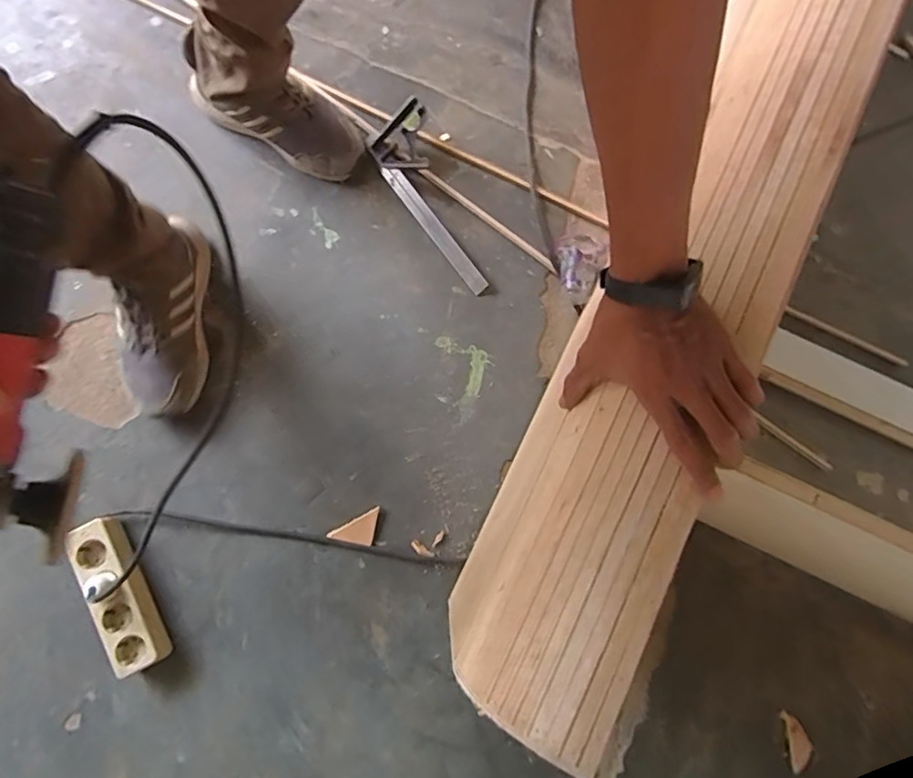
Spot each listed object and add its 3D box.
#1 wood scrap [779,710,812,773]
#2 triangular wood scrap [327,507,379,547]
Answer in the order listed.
[{"bbox_3d":[0.450,0.464,0.709,0.031,0.005,0.069,-5,79,-2],"label":"wood scrap"},{"bbox_3d":[-0.135,0.198,0.739,0.076,0.005,0.040,-27,80,-7],"label":"triangular wood scrap"}]

